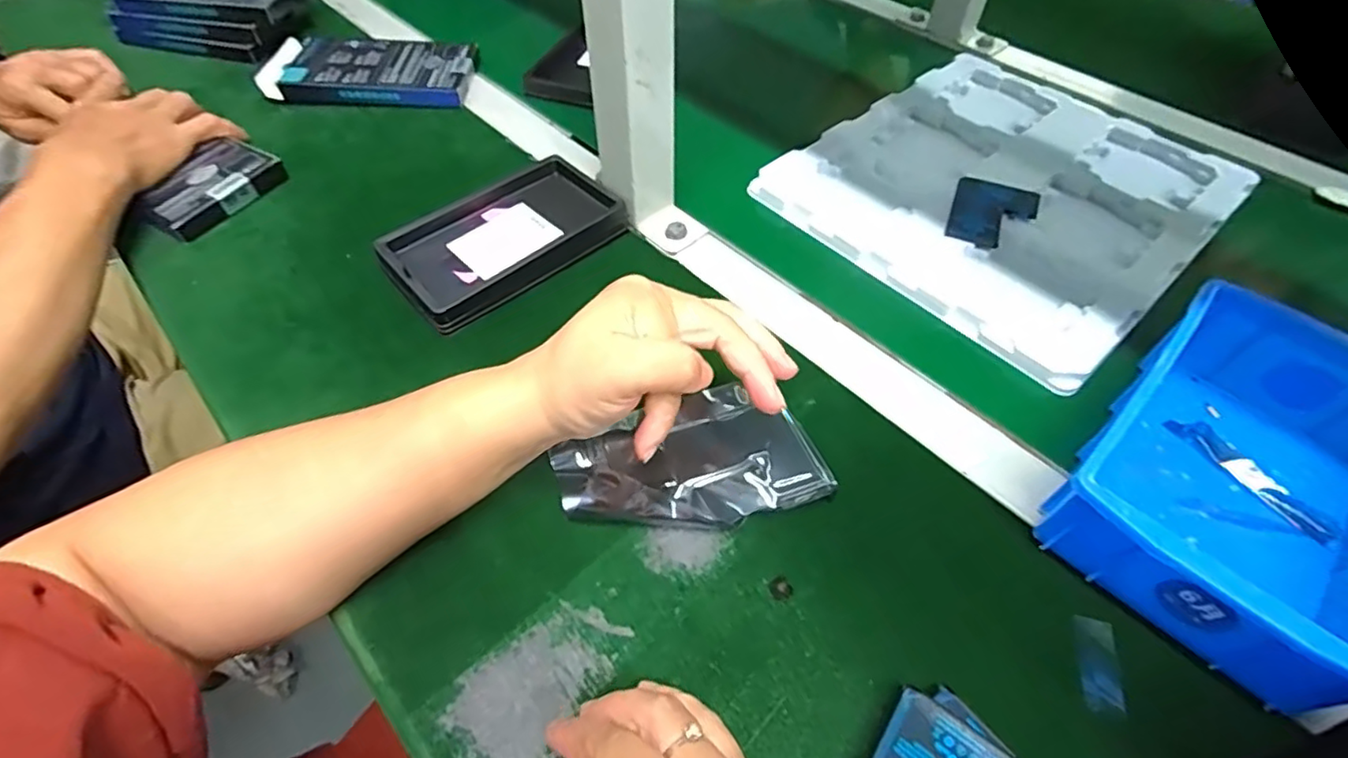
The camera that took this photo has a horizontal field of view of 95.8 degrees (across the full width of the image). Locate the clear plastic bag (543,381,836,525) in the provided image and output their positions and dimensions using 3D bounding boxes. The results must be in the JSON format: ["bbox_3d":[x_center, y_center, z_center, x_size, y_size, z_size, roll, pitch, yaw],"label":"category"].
[{"bbox_3d":[0.009,0.047,0.342,0.142,0.012,0.083,-17,56,-12],"label":"clear plastic bag"}]

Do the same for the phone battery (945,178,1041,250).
[{"bbox_3d":[0.243,-0.125,0.464,0.058,0.009,0.078,21,56,15],"label":"phone battery"}]

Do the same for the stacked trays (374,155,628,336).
[{"bbox_3d":[-0.117,-0.101,0.441,0.166,0.025,0.106,-34,61,-22],"label":"stacked trays"}]

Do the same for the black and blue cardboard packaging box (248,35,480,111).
[{"bbox_3d":[-0.288,-0.297,0.586,0.176,0.027,0.093,1,54,1],"label":"black and blue cardboard packaging box"}]

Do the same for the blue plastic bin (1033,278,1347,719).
[{"bbox_3d":[0.291,0.047,0.306,0.200,0.065,0.124,-37,62,-24],"label":"blue plastic bin"}]

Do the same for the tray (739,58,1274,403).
[{"bbox_3d":[0.269,-0.161,0.495,0.318,0.013,0.272,-36,61,-23],"label":"tray"}]

